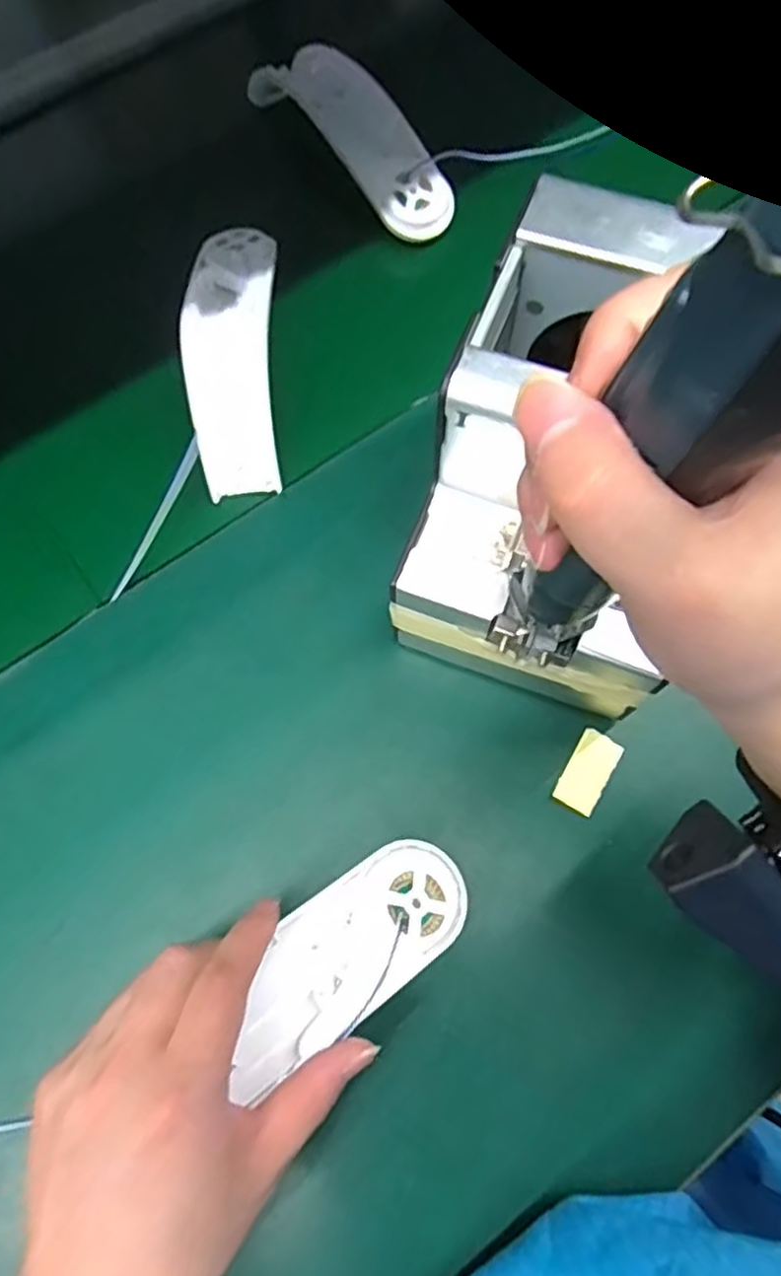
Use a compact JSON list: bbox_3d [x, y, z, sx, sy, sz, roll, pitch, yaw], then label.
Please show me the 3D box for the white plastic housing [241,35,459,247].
[{"bbox_3d":[-0.020,-0.360,0.502,0.069,0.030,0.187,-35,73,-10],"label":"white plastic housing"}]

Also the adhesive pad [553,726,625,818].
[{"bbox_3d":[0.102,0.068,0.359,0.022,0.004,0.041,31,74,12],"label":"adhesive pad"}]

